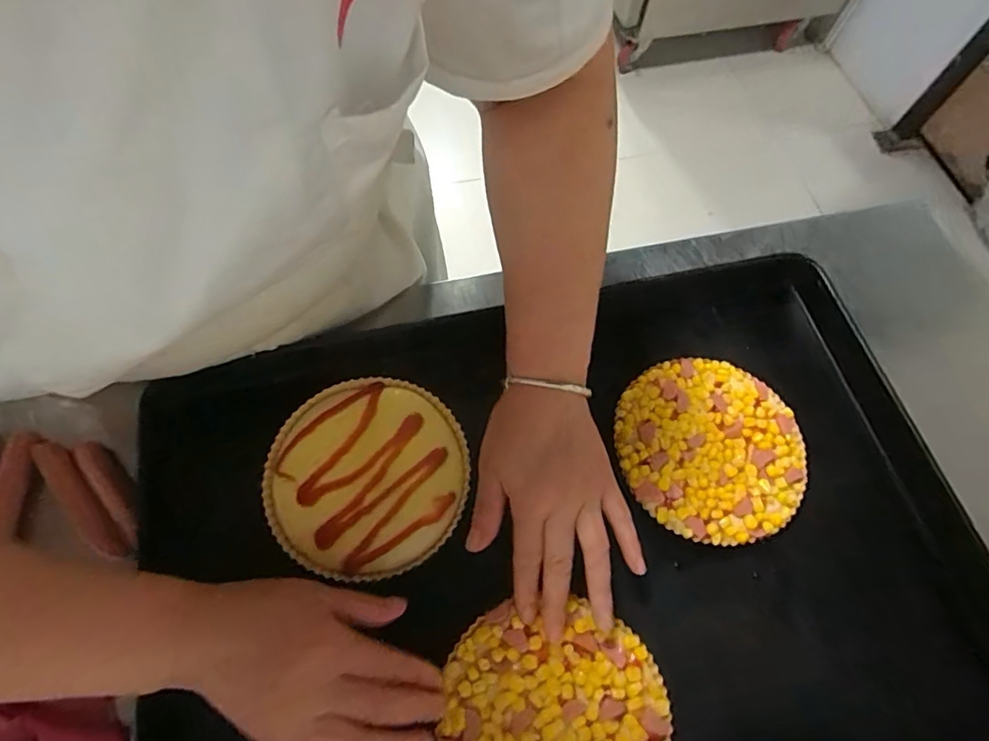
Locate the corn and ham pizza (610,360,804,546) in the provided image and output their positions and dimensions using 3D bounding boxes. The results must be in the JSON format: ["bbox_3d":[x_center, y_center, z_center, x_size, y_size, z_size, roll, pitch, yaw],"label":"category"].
[{"bbox_3d":[0.169,0.062,0.430,0.138,0.024,0.141,1,65,-3],"label":"corn and ham pizza"}]

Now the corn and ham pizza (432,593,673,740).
[{"bbox_3d":[0.040,0.226,0.344,0.142,0.009,0.134,1,65,-3],"label":"corn and ham pizza"}]

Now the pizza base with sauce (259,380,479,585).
[{"bbox_3d":[-0.095,0.078,0.408,0.147,0.009,0.143,-7,65,-7],"label":"pizza base with sauce"}]

